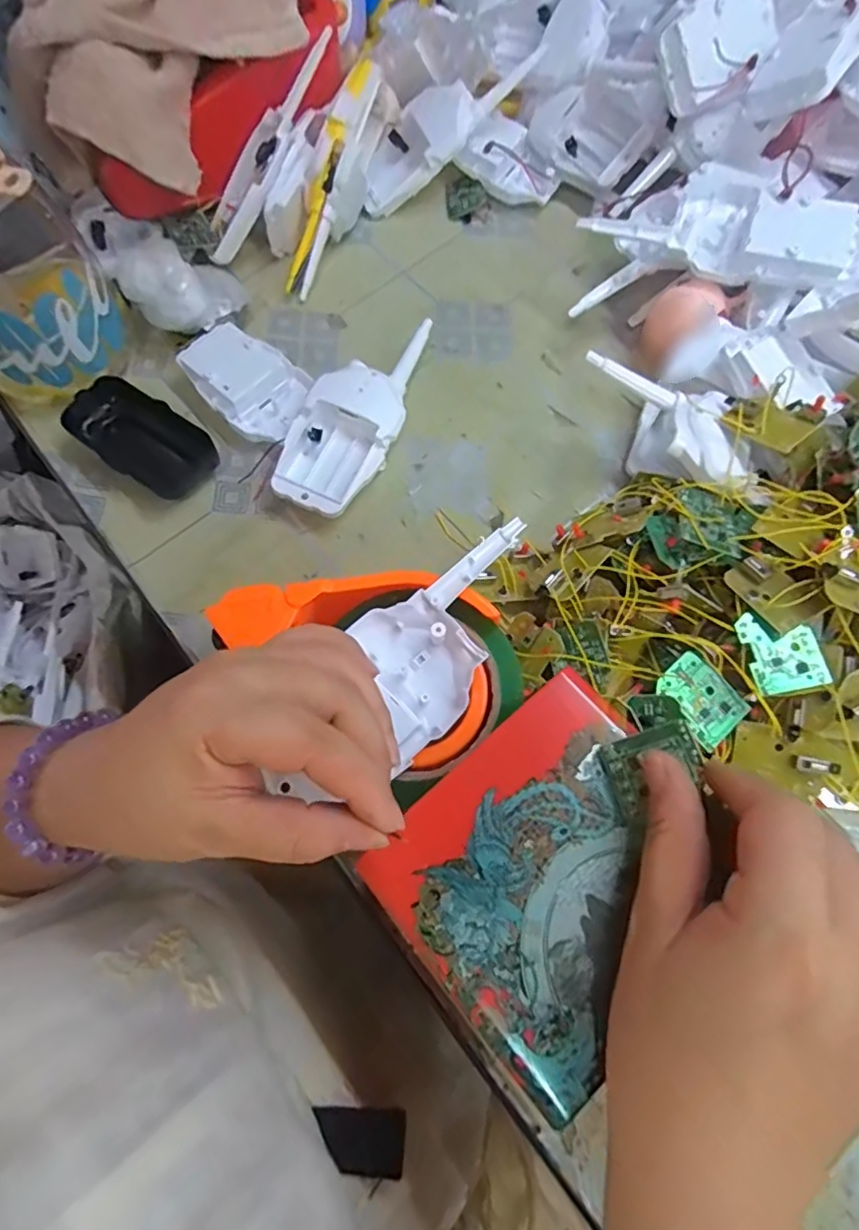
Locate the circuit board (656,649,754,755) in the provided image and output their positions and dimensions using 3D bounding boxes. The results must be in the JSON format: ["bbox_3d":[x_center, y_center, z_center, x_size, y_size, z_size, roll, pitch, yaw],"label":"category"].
[{"bbox_3d":[0.137,0.042,0.293,0.032,0.004,0.042,-40,82,-13],"label":"circuit board"}]

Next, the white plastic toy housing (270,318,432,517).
[{"bbox_3d":[-0.046,-0.135,0.390,0.061,0.034,0.157,24,71,11],"label":"white plastic toy housing"}]

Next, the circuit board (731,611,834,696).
[{"bbox_3d":[0.175,0.018,0.289,0.034,0.004,0.041,-13,69,5],"label":"circuit board"}]

